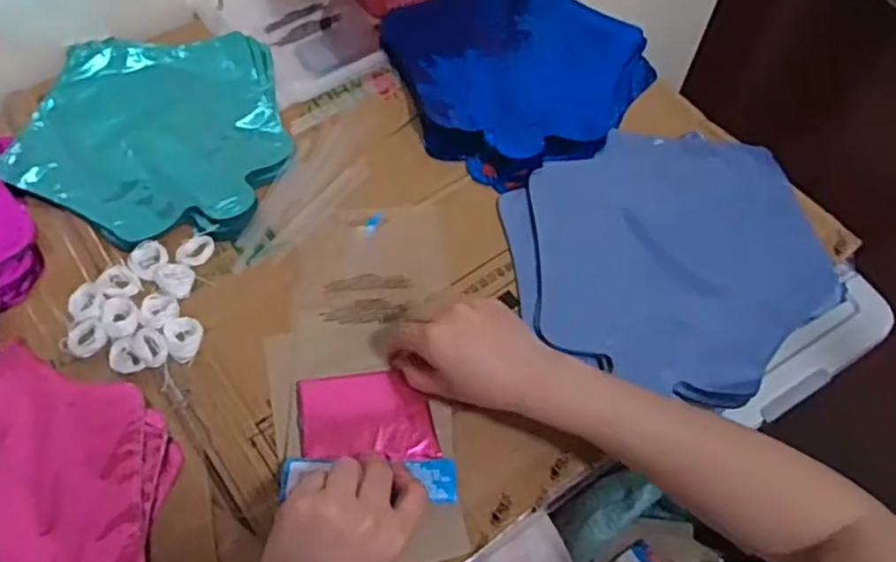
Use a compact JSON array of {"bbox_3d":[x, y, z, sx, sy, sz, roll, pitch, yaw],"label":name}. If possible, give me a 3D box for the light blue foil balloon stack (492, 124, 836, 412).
[{"bbox_3d":[0.180,-0.028,0.579,0.256,0.017,0.233,-39,68,-22],"label":"light blue foil balloon stack"}]

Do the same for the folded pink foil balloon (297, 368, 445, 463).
[{"bbox_3d":[-0.056,0.095,0.496,0.090,0.009,0.069,-7,60,-7],"label":"folded pink foil balloon"}]

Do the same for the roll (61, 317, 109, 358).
[{"bbox_3d":[-0.262,0.041,0.515,0.029,0.004,0.029,1,59,-2],"label":"roll"}]

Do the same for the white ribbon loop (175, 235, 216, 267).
[{"bbox_3d":[-0.196,-0.024,0.555,0.025,0.004,0.029,35,64,17],"label":"white ribbon loop"}]

